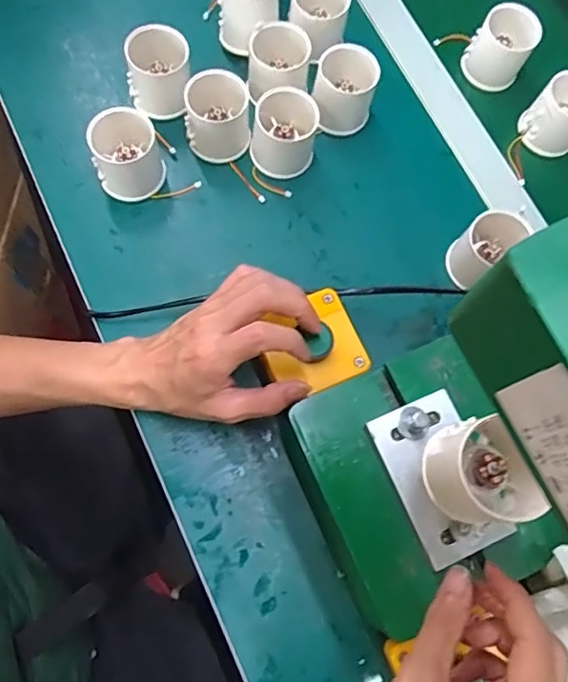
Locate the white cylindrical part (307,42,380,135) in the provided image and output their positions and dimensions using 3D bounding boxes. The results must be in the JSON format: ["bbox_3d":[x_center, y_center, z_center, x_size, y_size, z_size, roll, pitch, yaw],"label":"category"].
[{"bbox_3d":[0.052,-0.222,0.498,0.056,0.050,0.055,10,73,-1],"label":"white cylindrical part"}]

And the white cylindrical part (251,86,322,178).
[{"bbox_3d":[0.000,-0.178,0.480,0.057,0.055,0.057,10,73,-1],"label":"white cylindrical part"}]

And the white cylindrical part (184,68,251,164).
[{"bbox_3d":[-0.056,-0.191,0.479,0.054,0.057,0.054,0,73,-4],"label":"white cylindrical part"}]

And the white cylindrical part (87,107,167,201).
[{"bbox_3d":[-0.130,-0.152,0.460,0.054,0.063,0.049,-24,77,-12],"label":"white cylindrical part"}]

